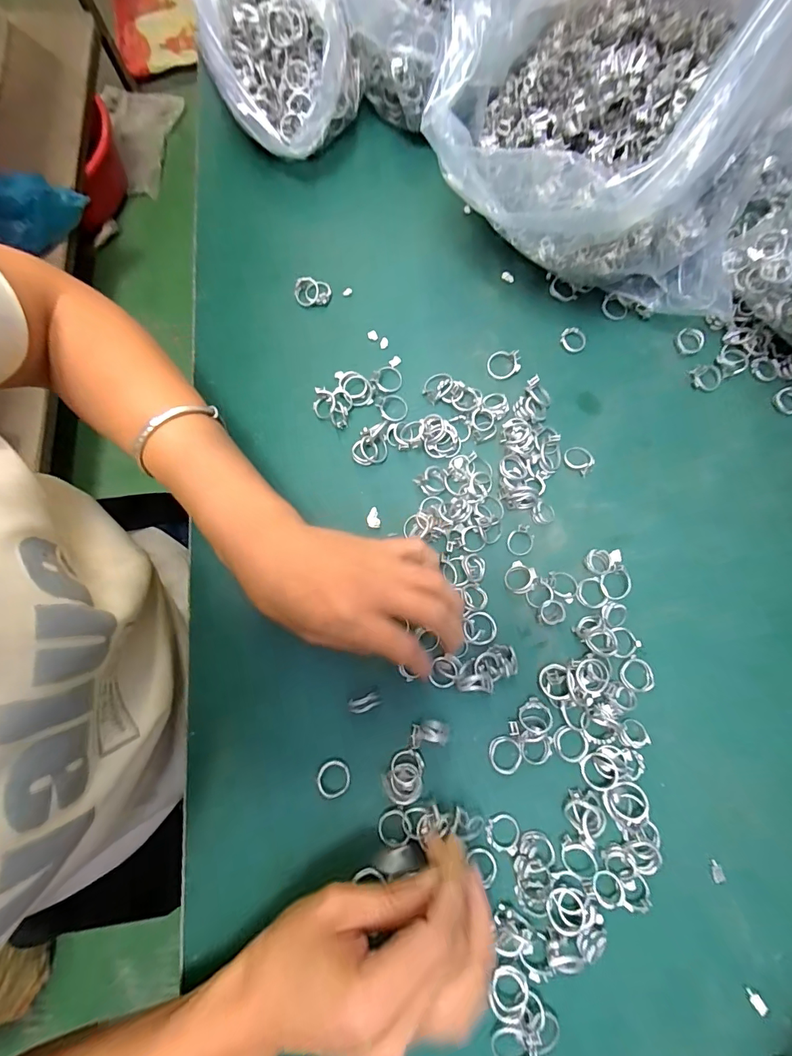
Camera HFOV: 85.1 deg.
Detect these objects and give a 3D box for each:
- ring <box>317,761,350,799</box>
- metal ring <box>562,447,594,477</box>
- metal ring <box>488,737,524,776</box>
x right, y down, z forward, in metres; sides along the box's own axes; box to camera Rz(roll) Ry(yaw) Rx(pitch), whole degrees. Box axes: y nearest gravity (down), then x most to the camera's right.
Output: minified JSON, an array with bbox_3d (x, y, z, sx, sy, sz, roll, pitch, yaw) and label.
[{"bbox_3d":[-0.040,0.160,0.274,0.020,0.004,0.021,0,77,-1],"label":"ring"},{"bbox_3d":[0.140,-0.053,0.328,0.022,0.007,0.020,0,77,-1],"label":"metal ring"},{"bbox_3d":[0.072,0.147,0.279,0.022,0.004,0.023,0,77,-1],"label":"metal ring"}]

